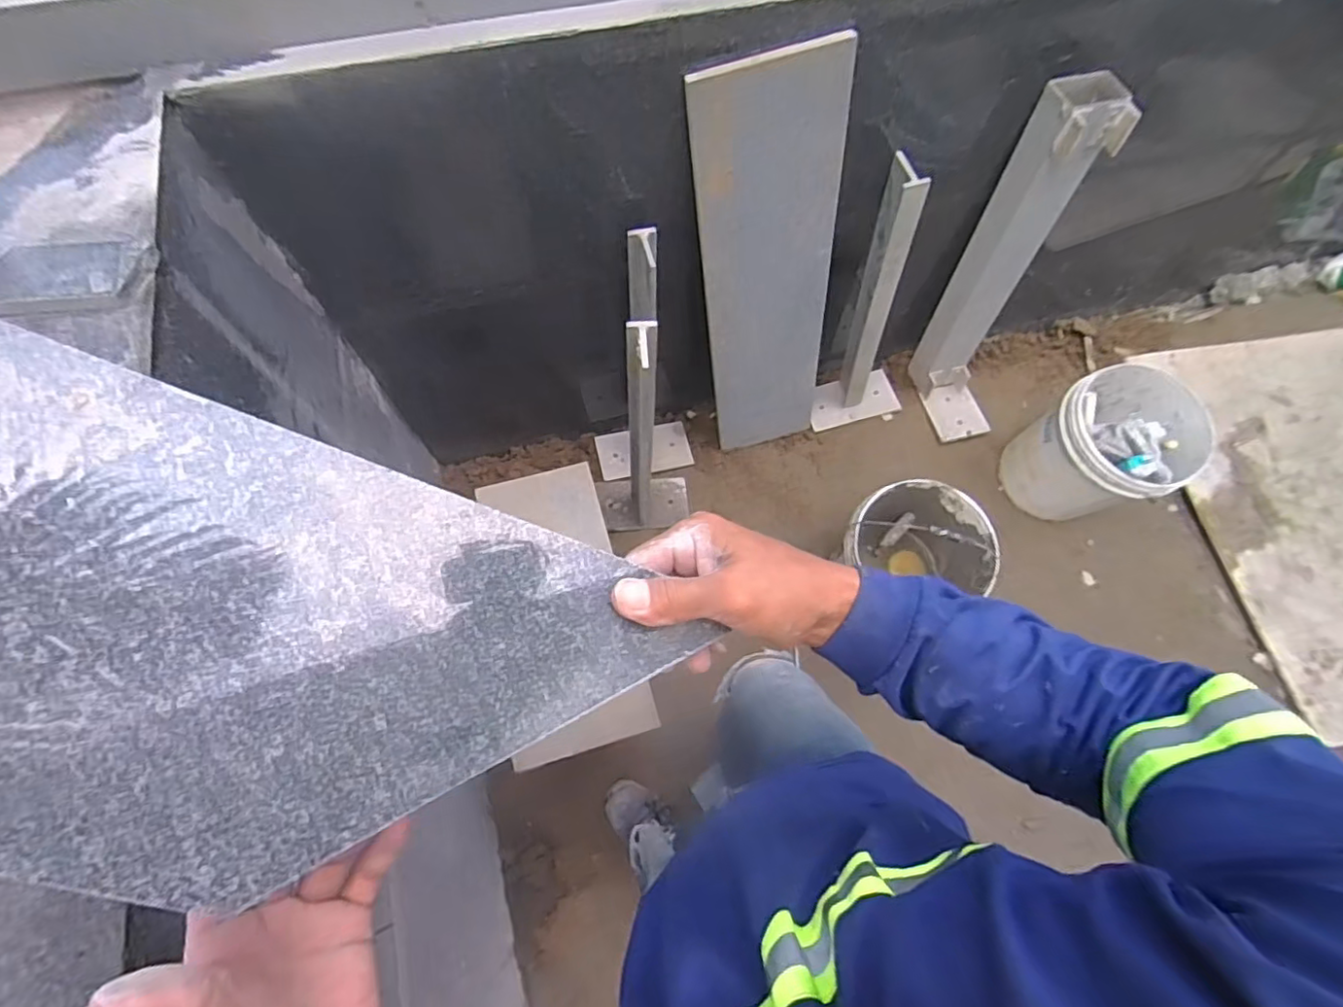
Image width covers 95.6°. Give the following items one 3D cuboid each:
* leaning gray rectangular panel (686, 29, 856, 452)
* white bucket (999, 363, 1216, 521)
[{"bbox_3d":[0.195,-0.410,1.263,0.251,0.911,0.024,-13,58,1],"label":"leaning gray rectangular panel"},{"bbox_3d":[1.042,-0.125,1.475,0.279,0.338,0.303,0,67,-1],"label":"white bucket"}]

